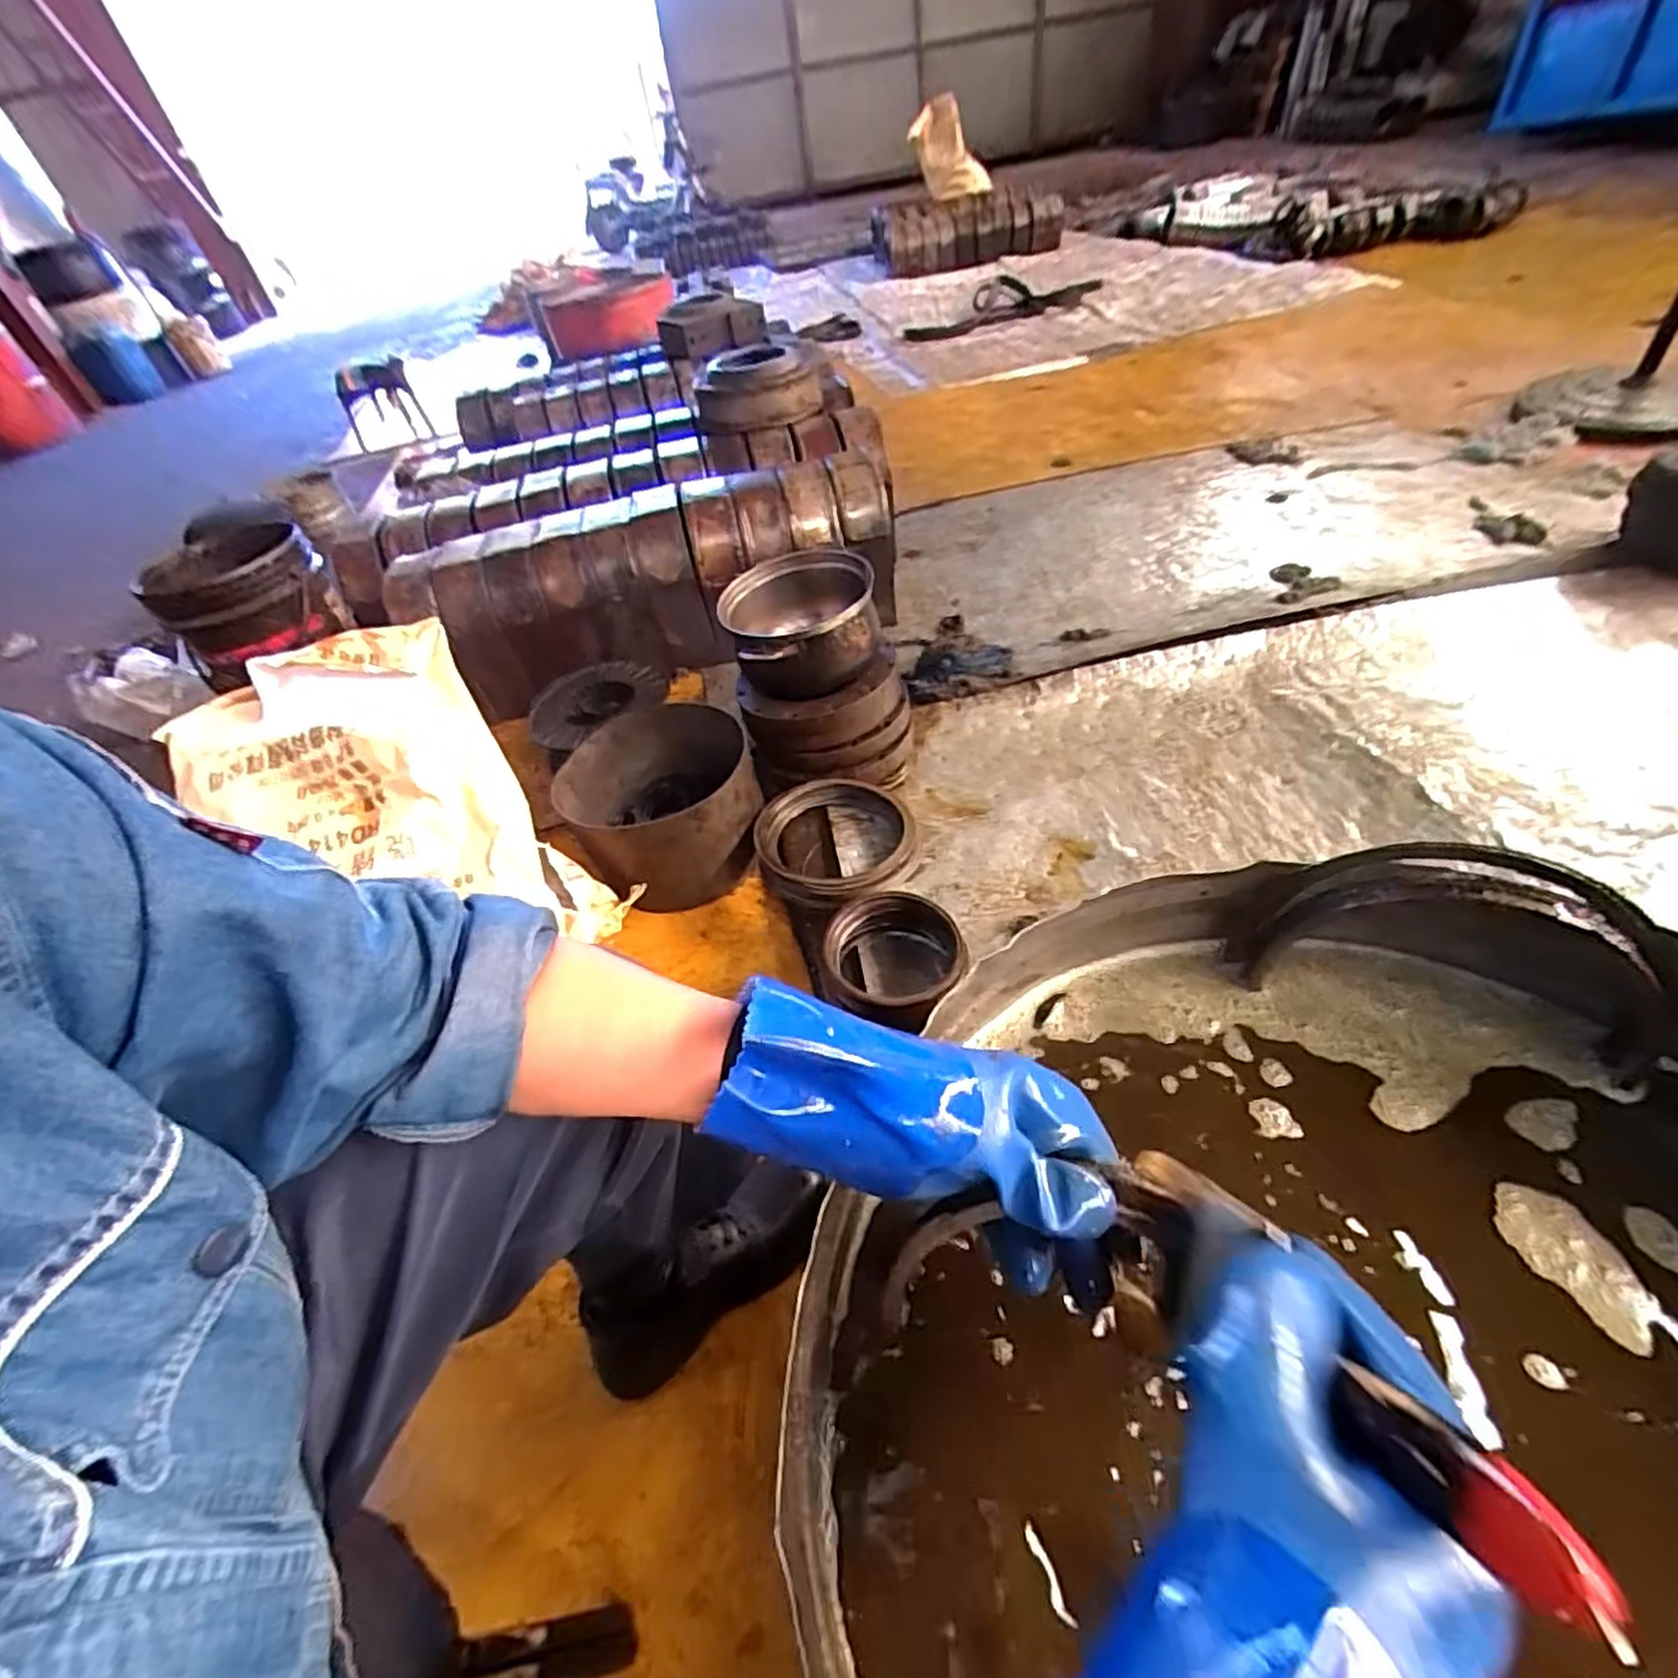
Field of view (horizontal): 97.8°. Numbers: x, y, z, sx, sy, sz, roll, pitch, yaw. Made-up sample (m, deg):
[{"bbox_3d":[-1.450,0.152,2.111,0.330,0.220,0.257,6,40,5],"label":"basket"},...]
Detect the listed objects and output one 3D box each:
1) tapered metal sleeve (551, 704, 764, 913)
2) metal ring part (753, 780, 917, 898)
[{"bbox_3d":[-0.238,-0.046,1.006,0.253,0.148,0.252,-2,45,2],"label":"tapered metal sleeve"},{"bbox_3d":[-0.001,-0.002,0.964,0.213,0.044,0.217,-2,45,2],"label":"metal ring part"}]

